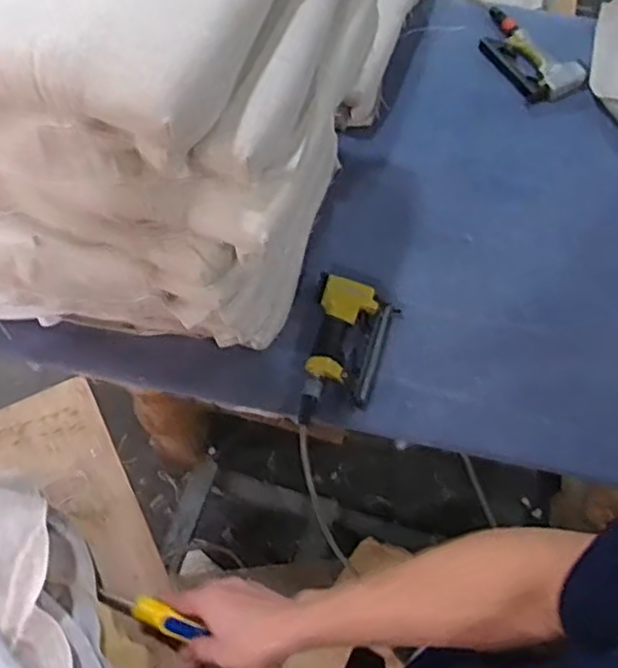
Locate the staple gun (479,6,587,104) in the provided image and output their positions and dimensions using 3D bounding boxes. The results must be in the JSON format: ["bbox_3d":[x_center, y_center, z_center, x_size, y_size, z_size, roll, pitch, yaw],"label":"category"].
[{"bbox_3d":[0.438,-0.577,1.362,0.139,0.040,0.270,-30,68,-14],"label":"staple gun"}]

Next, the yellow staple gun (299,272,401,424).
[{"bbox_3d":[0.064,0.024,1.064,0.137,0.051,0.242,10,64,4],"label":"yellow staple gun"}]

